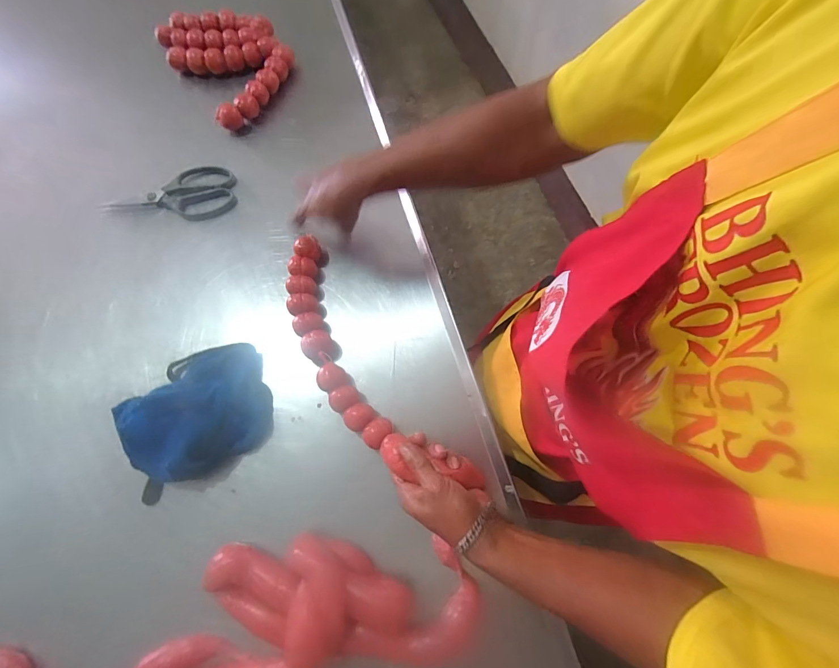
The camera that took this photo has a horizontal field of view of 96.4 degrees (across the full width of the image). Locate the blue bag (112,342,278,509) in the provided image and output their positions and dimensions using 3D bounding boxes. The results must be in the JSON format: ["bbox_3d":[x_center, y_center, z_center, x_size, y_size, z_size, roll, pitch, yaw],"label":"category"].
[{"bbox_3d":[-0.277,0.094,0.461,0.170,0.055,0.158,-21,72,-7],"label":"blue bag"}]

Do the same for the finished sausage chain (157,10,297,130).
[{"bbox_3d":[-0.333,-0.489,0.677,0.185,0.057,0.274,-36,75,-12],"label":"finished sausage chain"}]

